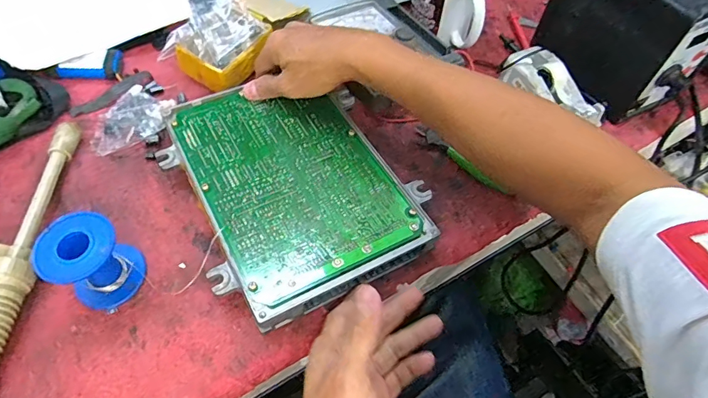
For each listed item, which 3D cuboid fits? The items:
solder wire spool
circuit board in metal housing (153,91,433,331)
[{"bbox_3d":[-0.194,0.047,0.338,0.054,0.057,0.057,38,60,18],"label":"solder wire spool"},{"bbox_3d":[-0.056,-0.019,0.415,0.178,0.030,0.237,-23,57,-17],"label":"circuit board in metal housing"}]

